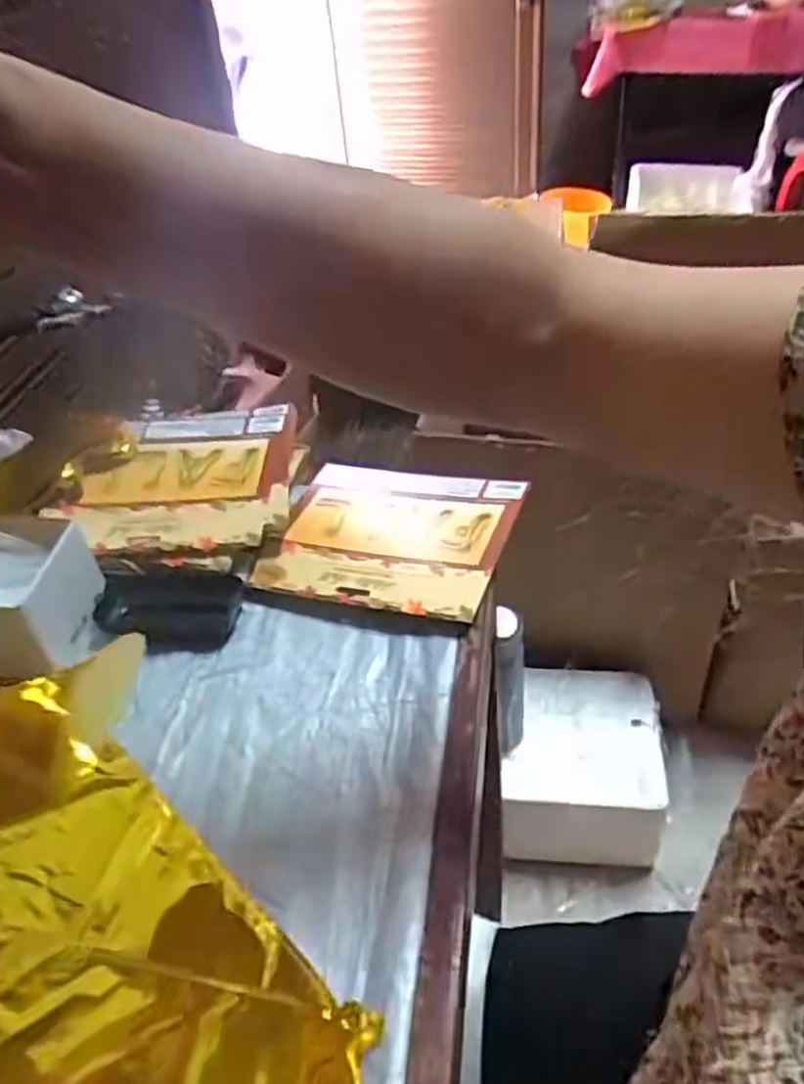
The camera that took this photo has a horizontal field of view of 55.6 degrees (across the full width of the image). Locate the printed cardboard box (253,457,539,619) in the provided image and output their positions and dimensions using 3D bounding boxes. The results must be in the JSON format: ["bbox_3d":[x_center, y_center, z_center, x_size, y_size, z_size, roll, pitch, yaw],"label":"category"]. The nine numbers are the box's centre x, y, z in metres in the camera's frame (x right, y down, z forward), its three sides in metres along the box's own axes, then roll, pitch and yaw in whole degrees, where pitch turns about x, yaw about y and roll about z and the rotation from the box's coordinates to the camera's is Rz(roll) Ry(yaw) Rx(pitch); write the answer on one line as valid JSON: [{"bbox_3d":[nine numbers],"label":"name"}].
[{"bbox_3d":[-0.008,-0.004,0.610,0.182,0.029,0.155,11,44,20],"label":"printed cardboard box"}]

